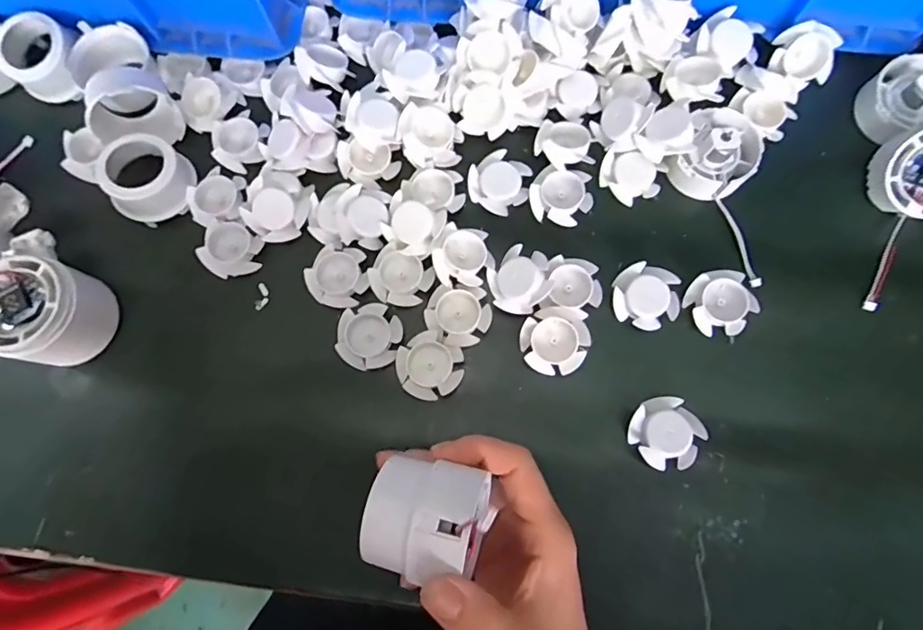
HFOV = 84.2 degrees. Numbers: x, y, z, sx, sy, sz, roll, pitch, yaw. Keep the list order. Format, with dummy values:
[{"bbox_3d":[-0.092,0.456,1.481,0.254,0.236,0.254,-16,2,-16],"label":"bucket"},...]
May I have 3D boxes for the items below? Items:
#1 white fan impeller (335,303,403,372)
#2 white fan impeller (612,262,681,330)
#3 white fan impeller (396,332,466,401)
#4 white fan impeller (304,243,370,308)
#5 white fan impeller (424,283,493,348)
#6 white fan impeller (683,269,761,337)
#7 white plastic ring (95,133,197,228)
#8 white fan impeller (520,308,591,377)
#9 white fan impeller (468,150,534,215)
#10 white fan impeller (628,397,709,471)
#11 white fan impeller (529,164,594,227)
[{"bbox_3d":[-0.057,0.013,0.318,0.039,0.009,0.039,-6,78,0],"label":"white fan impeller"},{"bbox_3d":[0.116,-0.011,0.321,0.039,0.011,0.039,10,79,3],"label":"white fan impeller"},{"bbox_3d":[-0.019,0.031,0.315,0.039,0.010,0.039,0,78,1],"label":"white fan impeller"},{"bbox_3d":[-0.079,-0.025,0.329,0.039,0.010,0.038,0,78,1],"label":"white fan impeller"},{"bbox_3d":[-0.002,0.000,0.322,0.039,0.010,0.038,0,78,1],"label":"white fan impeller"},{"bbox_3d":[0.160,-0.007,0.318,0.036,0.015,0.040,-18,79,-3],"label":"white fan impeller"},{"bbox_3d":[-0.208,-0.090,0.335,0.054,0.024,0.051,0,78,1],"label":"white plastic ring"},{"bbox_3d":[0.056,0.017,0.314,0.039,0.013,0.039,0,78,1],"label":"white fan impeller"},{"bbox_3d":[0.025,-0.088,0.342,0.040,0.010,0.038,29,80,7],"label":"white fan impeller"},{"bbox_3d":[0.121,0.070,0.300,0.039,0.011,0.040,0,78,1],"label":"white fan impeller"},{"bbox_3d":[0.066,-0.078,0.338,0.040,0.012,0.035,8,79,3],"label":"white fan impeller"}]

